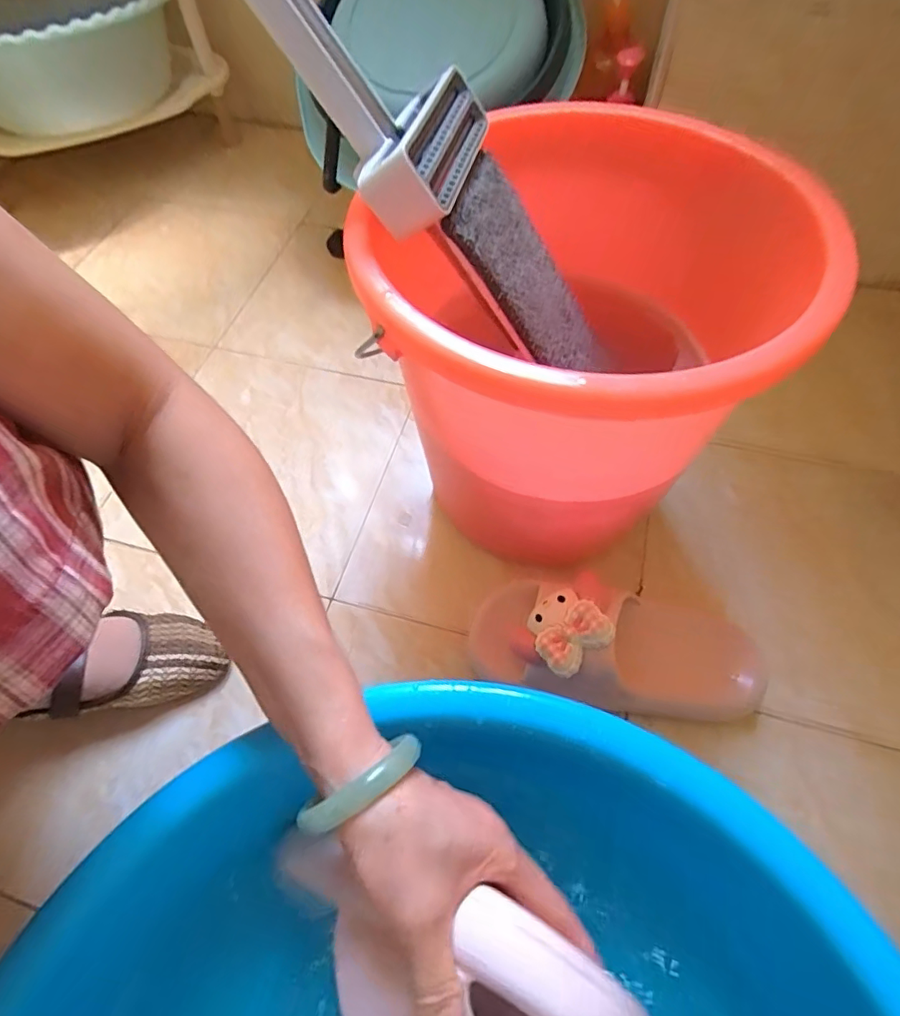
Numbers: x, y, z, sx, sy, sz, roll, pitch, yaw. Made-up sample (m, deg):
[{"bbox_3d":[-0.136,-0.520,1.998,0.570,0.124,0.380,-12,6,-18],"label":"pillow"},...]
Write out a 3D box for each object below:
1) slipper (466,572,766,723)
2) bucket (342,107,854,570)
[{"bbox_3d":[0.152,0.108,0.457,0.225,0.106,0.085,9,61,7],"label":"slipper"},{"bbox_3d":[0.103,-0.113,0.473,0.292,0.305,0.317,36,67,22],"label":"bucket"}]

